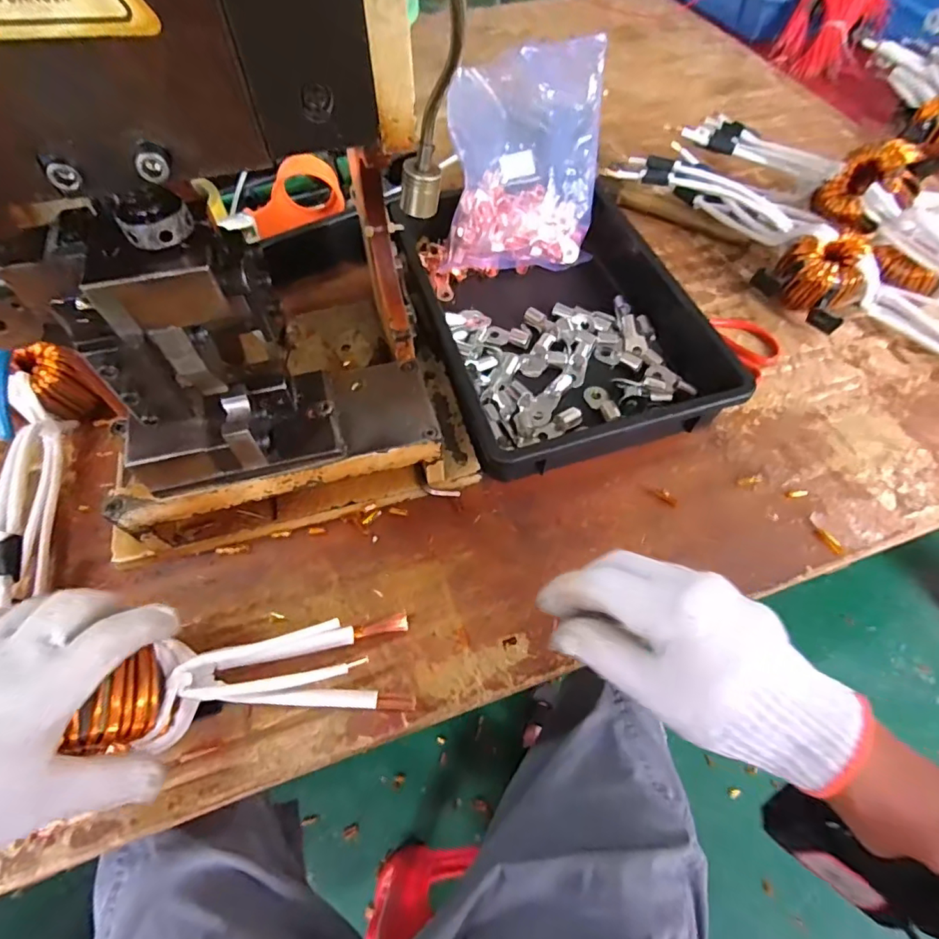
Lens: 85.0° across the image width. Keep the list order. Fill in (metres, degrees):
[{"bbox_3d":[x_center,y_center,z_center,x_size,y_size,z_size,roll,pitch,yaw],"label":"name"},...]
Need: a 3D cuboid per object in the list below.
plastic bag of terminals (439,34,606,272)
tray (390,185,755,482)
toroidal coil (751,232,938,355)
[{"bbox_3d":[0.059,-0.344,0.568,0.165,0.215,0.051,-1,15,1],"label":"plastic bag of terminals"},{"bbox_3d":[0.089,-0.156,0.534,0.259,0.060,0.336,-15,60,-10],"label":"tray"},{"bbox_3d":[0.460,-0.168,0.532,0.296,0.074,0.091,30,63,16],"label":"toroidal coil"}]

